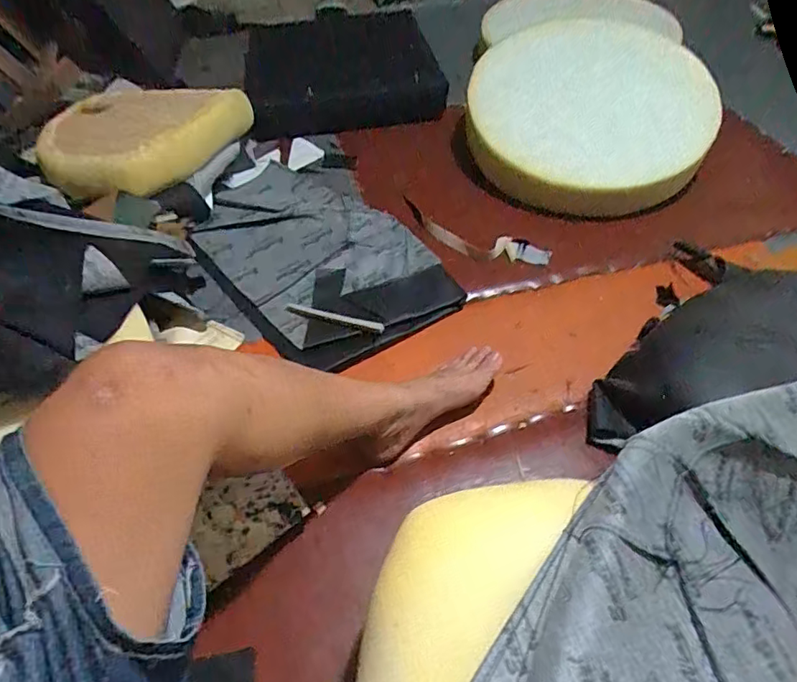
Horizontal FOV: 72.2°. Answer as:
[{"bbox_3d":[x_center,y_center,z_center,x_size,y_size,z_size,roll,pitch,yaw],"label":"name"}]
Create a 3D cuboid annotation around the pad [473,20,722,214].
[{"bbox_3d":[0.381,-0.474,1.099,0.453,0.099,0.449,-4,71,11],"label":"pad"}]

